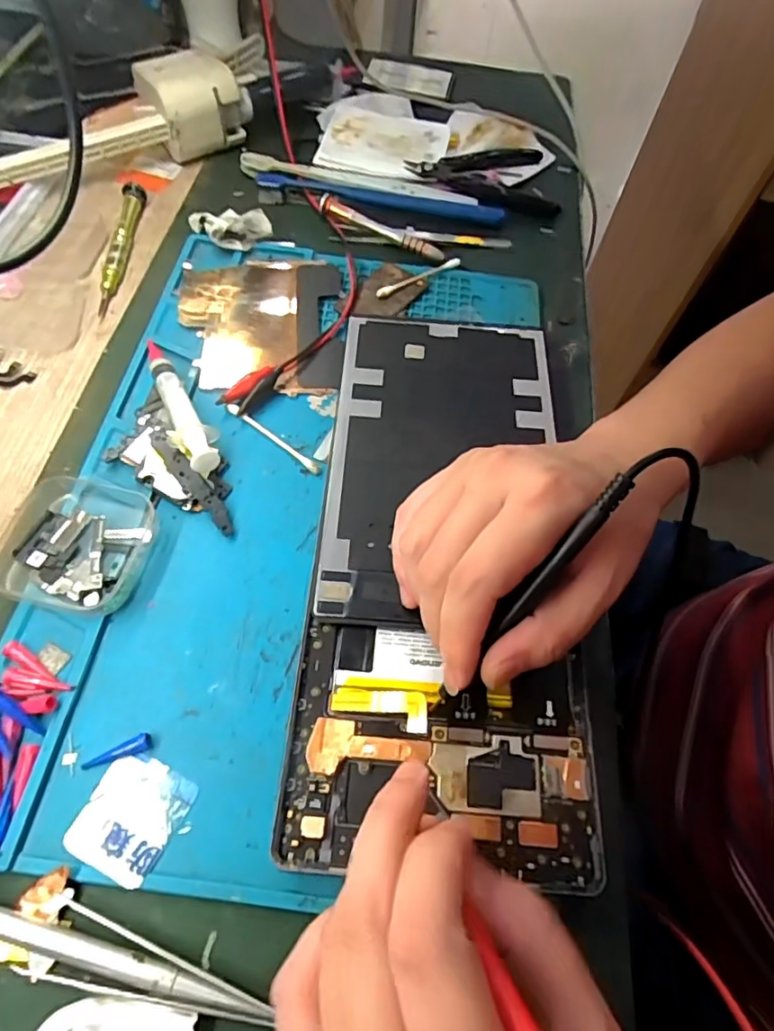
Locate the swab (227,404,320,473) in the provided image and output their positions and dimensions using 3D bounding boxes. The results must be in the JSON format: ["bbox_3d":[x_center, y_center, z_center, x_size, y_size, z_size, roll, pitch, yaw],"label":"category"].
[{"bbox_3d":[-0.063,-0.044,0.312,0.067,0.005,0.006,34,65,16],"label":"swab"}]

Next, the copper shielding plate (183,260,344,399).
[{"bbox_3d":[-0.079,-0.125,0.355,0.099,0.009,0.117,-1,63,-7],"label":"copper shielding plate"}]

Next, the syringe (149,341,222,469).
[{"bbox_3d":[-0.117,-0.063,0.309,0.021,0.019,0.105,-27,65,-17],"label":"syringe"}]

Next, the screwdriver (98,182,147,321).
[{"bbox_3d":[-0.184,-0.187,0.388,0.016,0.015,0.122,-3,61,-4],"label":"screwdriver"}]

